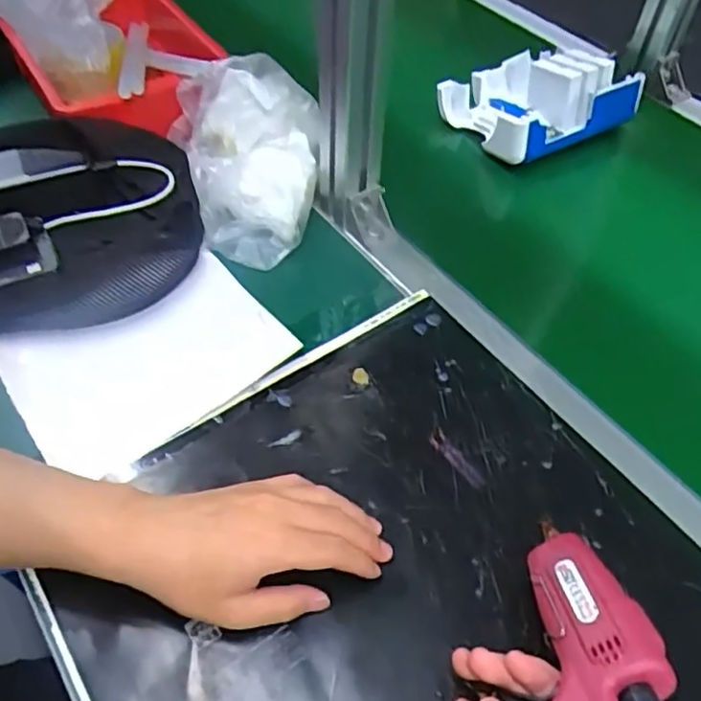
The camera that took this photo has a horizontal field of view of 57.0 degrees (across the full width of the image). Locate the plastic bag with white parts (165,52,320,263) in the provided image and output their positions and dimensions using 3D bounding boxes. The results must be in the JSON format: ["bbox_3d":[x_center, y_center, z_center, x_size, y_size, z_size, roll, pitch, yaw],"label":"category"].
[{"bbox_3d":[-0.092,-0.179,0.598,0.139,0.086,0.191,-7,52,-8],"label":"plastic bag with white parts"}]

